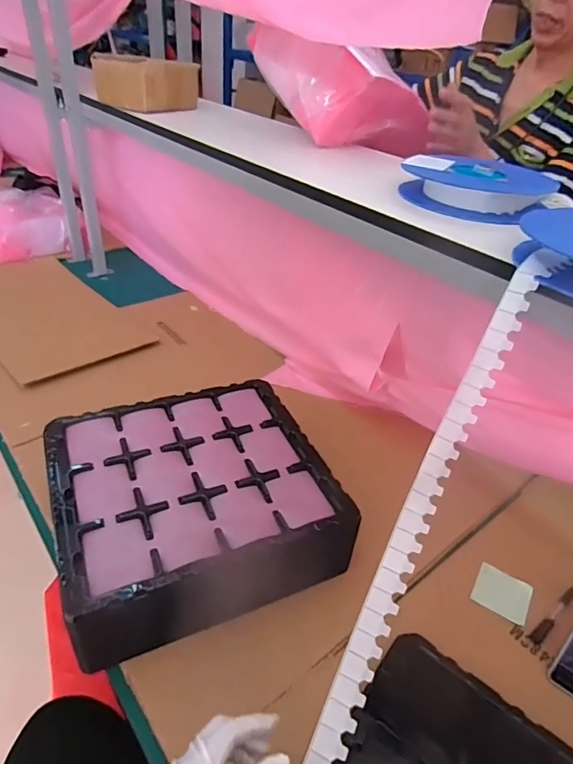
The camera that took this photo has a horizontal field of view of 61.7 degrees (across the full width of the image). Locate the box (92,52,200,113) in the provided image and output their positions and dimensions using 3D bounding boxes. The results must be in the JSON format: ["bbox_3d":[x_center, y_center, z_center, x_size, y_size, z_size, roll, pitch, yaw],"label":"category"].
[{"bbox_3d":[-0.310,-0.678,1.083,0.167,0.092,0.173,23,40,22],"label":"box"}]

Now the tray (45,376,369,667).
[{"bbox_3d":[-0.134,0.174,0.717,0.376,0.106,0.376,-13,41,-23],"label":"tray"}]

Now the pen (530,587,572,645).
[{"bbox_3d":[0.392,0.336,0.695,0.128,0.007,0.016,-23,46,-32],"label":"pen"}]

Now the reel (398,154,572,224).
[{"bbox_3d":[0.277,-0.278,0.680,0.196,0.053,0.186,-21,44,-30],"label":"reel"}]

